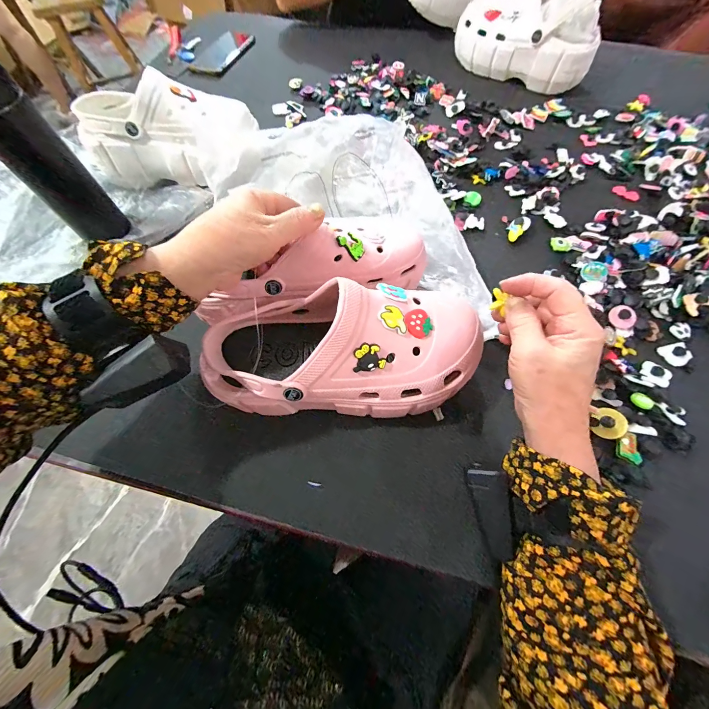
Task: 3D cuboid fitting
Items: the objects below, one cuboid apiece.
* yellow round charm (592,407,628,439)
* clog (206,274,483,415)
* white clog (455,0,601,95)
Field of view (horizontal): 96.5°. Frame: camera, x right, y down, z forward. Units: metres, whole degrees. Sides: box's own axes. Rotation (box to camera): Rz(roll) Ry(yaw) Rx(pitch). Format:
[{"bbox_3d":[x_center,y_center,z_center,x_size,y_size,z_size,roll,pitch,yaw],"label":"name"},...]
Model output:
[{"bbox_3d":[0.246,0.067,0.305,0.026,0.006,0.028,-9,69,24],"label":"yellow round charm"},{"bbox_3d":[-0.009,-0.004,0.275,0.238,0.090,0.096,-5,64,1],"label":"clog"},{"bbox_3d":[0.299,-0.567,0.560,0.249,0.109,0.085,35,71,18],"label":"white clog"}]

